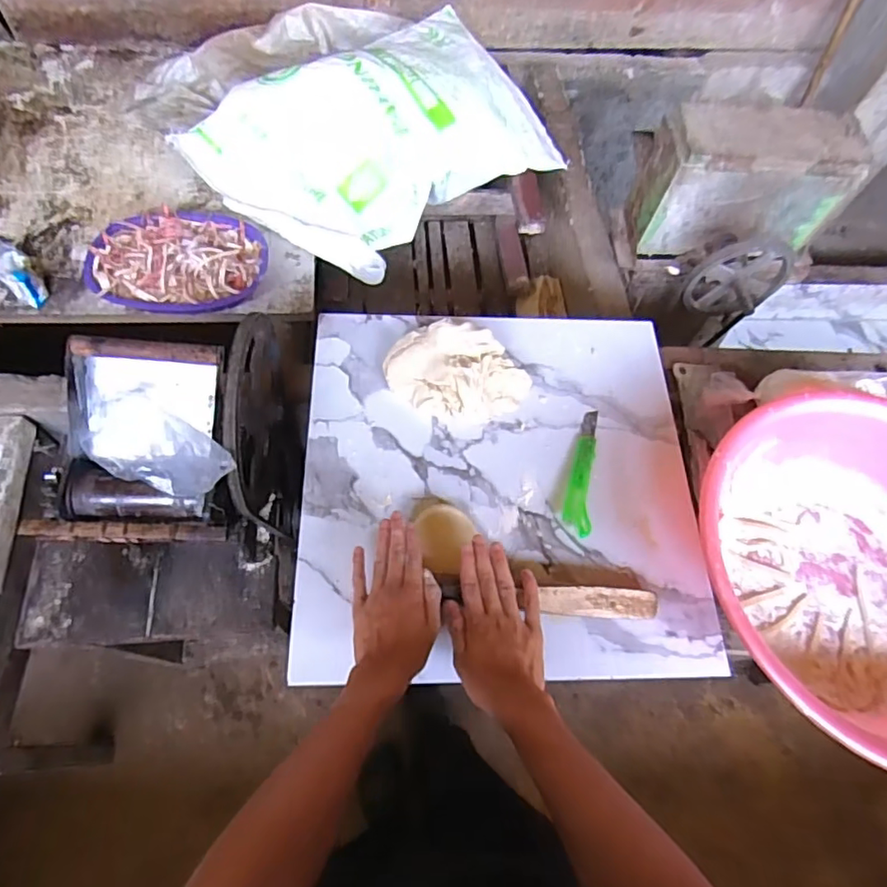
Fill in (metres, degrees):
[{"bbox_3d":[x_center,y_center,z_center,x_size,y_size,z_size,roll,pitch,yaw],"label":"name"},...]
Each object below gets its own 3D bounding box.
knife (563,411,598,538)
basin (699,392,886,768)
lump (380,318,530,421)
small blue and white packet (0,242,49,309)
[{"bbox_3d":[0.182,0.031,0.744,0.035,0.015,0.180,15,64,0],"label":"knife"},{"bbox_3d":[0.506,0.146,0.678,0.431,0.158,0.401,3,64,-6],"label":"basin"},{"bbox_3d":[0.020,-0.098,0.772,0.195,0.057,0.126,16,64,1],"label":"lump"},{"bbox_3d":[-0.764,-0.307,1.027,0.138,0.057,0.061,42,67,13],"label":"small blue and white packet"}]

